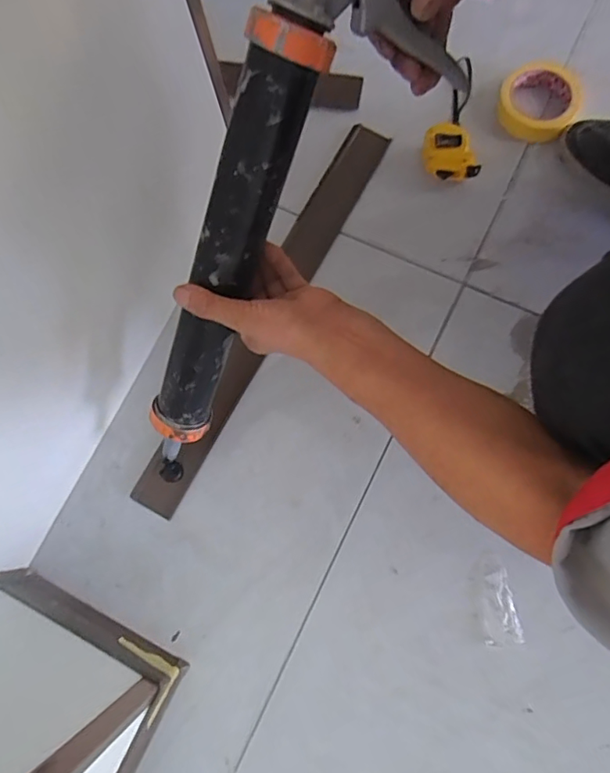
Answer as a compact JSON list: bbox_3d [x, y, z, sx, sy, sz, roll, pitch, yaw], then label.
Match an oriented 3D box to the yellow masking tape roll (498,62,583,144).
[{"bbox_3d":[0.313,-0.386,0.692,0.096,0.040,0.101,0,78,1],"label":"yellow masking tape roll"}]

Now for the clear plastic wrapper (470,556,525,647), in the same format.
[{"bbox_3d":[0.208,0.234,0.566,0.039,0.007,0.089,-12,77,3],"label":"clear plastic wrapper"}]

